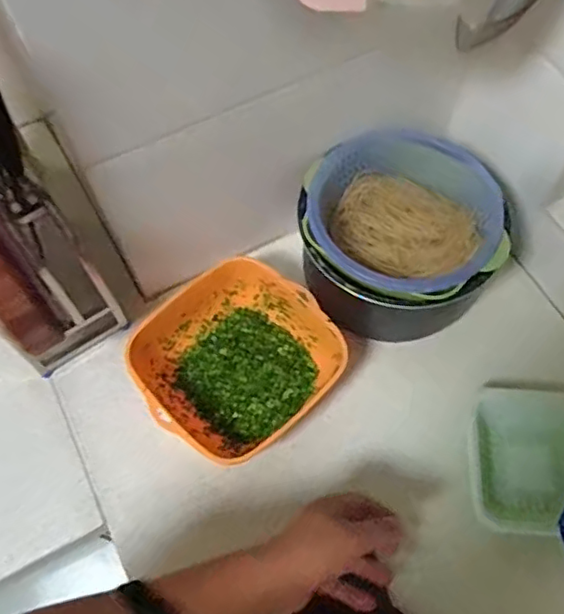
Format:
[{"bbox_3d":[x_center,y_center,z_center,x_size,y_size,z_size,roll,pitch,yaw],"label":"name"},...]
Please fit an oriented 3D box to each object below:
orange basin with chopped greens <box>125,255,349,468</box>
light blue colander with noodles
[{"bbox_3d":[-0.051,0.065,0.705,0.199,0.084,0.207,41,72,18],"label":"orange basin with chopped greens"},{"bbox_3d":[0.140,-0.105,0.690,0.199,0.076,0.196,0,64,1],"label":"light blue colander with noodles"}]

